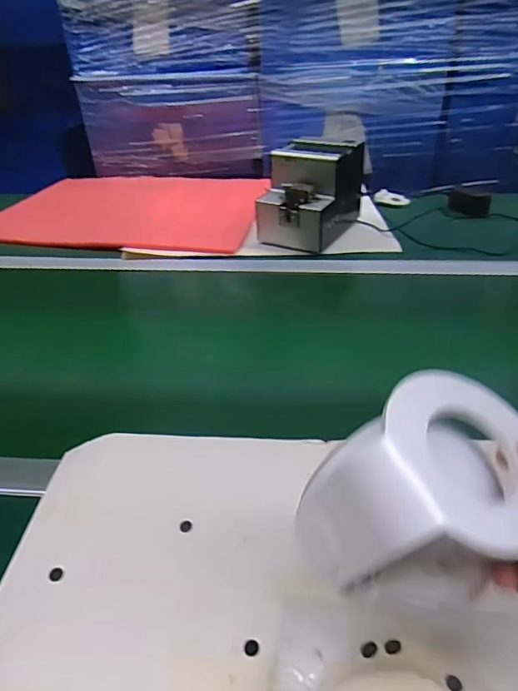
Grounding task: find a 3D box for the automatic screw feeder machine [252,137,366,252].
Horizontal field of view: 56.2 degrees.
[{"bbox_3d":[0.092,-0.271,0.863,0.132,0.144,0.179,16,39,23],"label":"automatic screw feeder machine"}]

